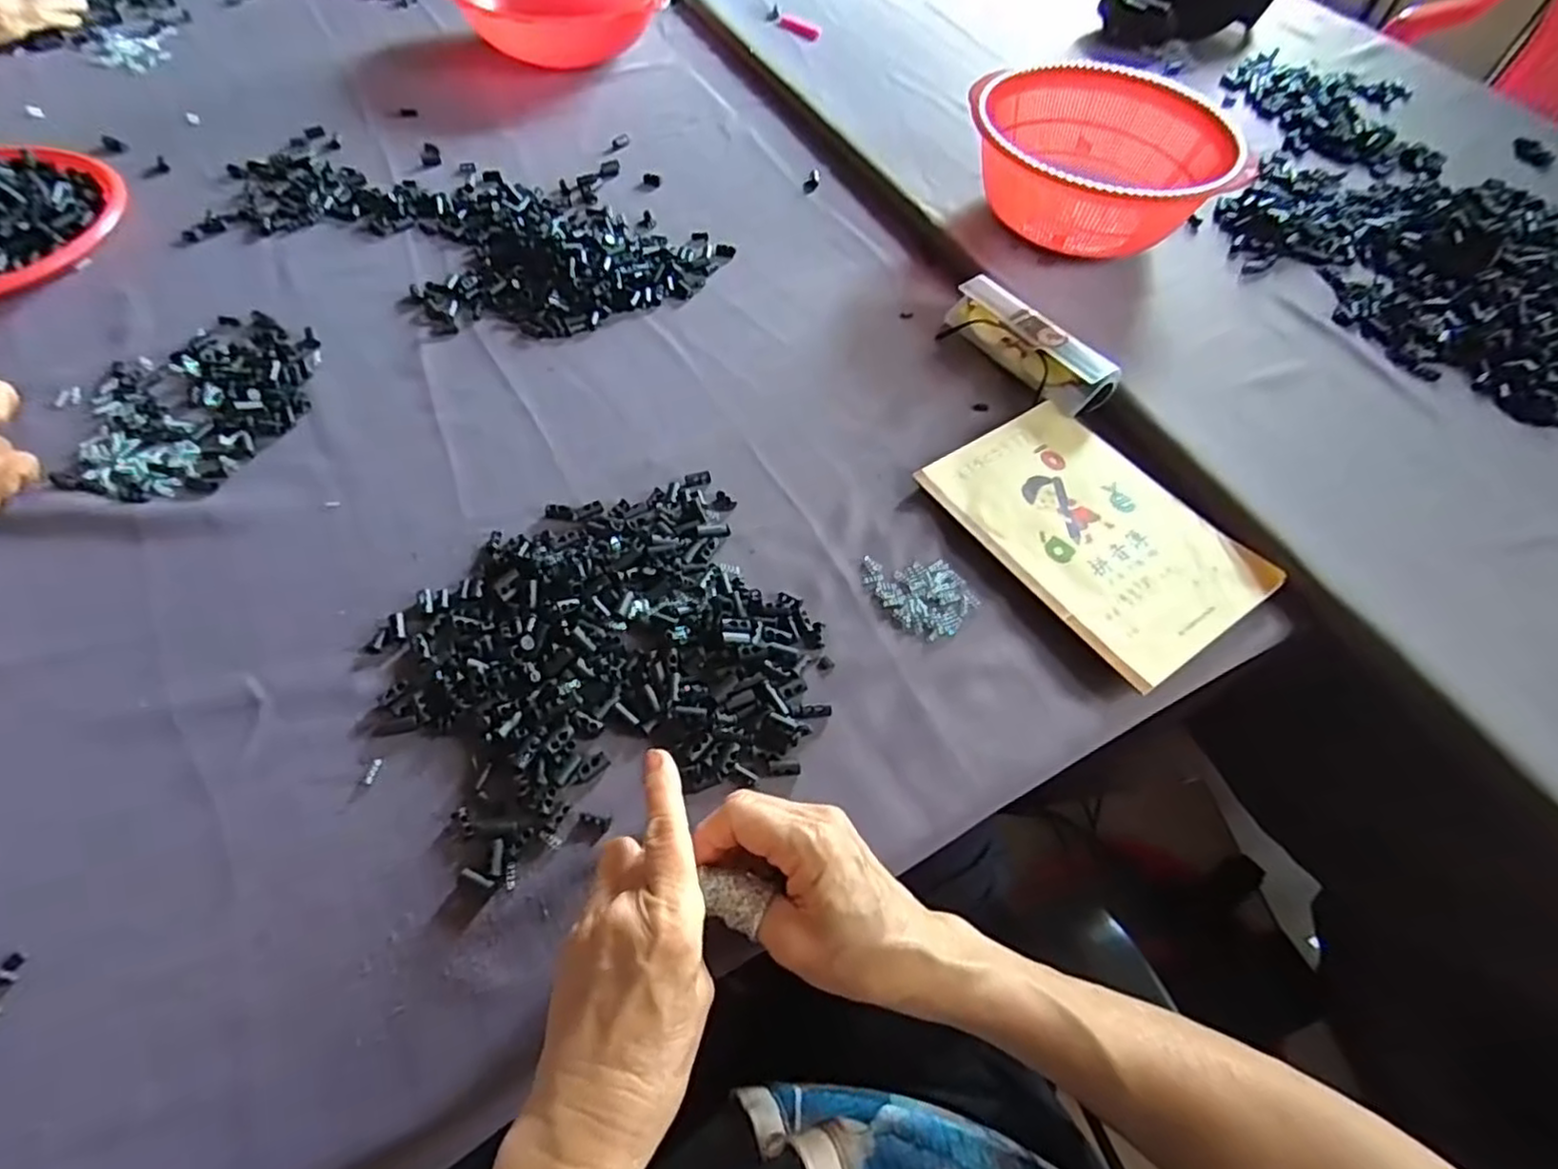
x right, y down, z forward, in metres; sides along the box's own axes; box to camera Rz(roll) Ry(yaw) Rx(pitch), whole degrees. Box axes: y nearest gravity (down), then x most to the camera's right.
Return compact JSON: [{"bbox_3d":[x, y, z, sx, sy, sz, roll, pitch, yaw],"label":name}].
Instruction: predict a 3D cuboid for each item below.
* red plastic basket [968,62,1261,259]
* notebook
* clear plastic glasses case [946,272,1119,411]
[{"bbox_3d":[0.287,-0.393,0.655,0.223,0.093,0.192,4,57,0],"label":"red plastic basket"},{"bbox_3d":[0.221,-0.044,0.483,0.159,0.014,0.203,-30,63,-20],"label":"notebook"},{"bbox_3d":[0.200,-0.197,0.564,0.037,0.035,0.153,-26,62,-18],"label":"clear plastic glasses case"}]

